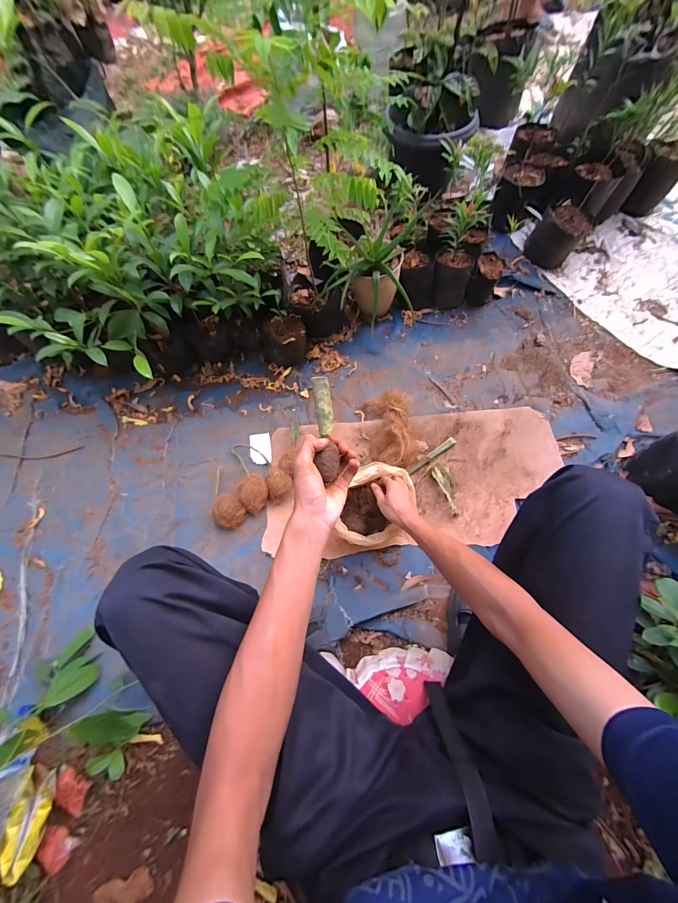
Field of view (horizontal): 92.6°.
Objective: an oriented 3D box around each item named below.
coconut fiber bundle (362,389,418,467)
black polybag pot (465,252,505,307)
[{"bbox_3d":[0.147,-0.065,0.926,0.130,0.087,0.238,-10,67,1],"label":"coconut fiber bundle"},{"bbox_3d":[0.480,-0.560,1.075,0.090,0.143,0.090,-2,68,4],"label":"black polybag pot"}]

